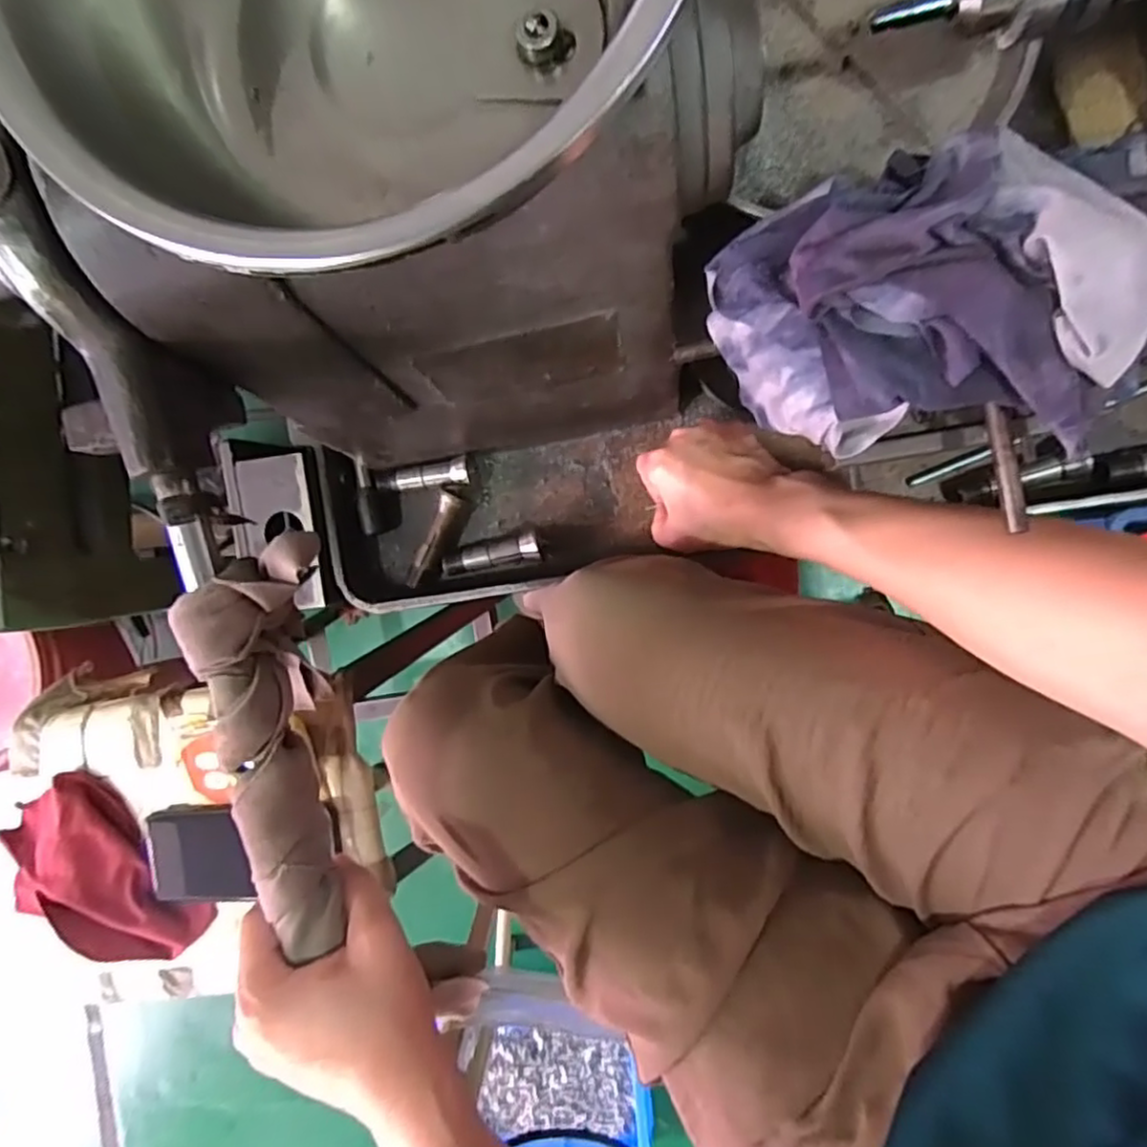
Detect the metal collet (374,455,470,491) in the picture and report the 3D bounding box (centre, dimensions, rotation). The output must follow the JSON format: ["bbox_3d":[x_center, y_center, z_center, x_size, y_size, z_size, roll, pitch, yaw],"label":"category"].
[{"bbox_3d":[-0.106,-0.070,0.475,0.071,0.019,0.018,-4,93,9],"label":"metal collet"}]

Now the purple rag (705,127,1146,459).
[{"bbox_3d":[0.142,-0.095,0.231,0.179,0.057,0.097,0,93,9],"label":"purple rag"}]

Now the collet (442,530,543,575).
[{"bbox_3d":[-0.059,-0.014,0.481,0.072,0.025,0.022,-9,92,9],"label":"collet"}]

